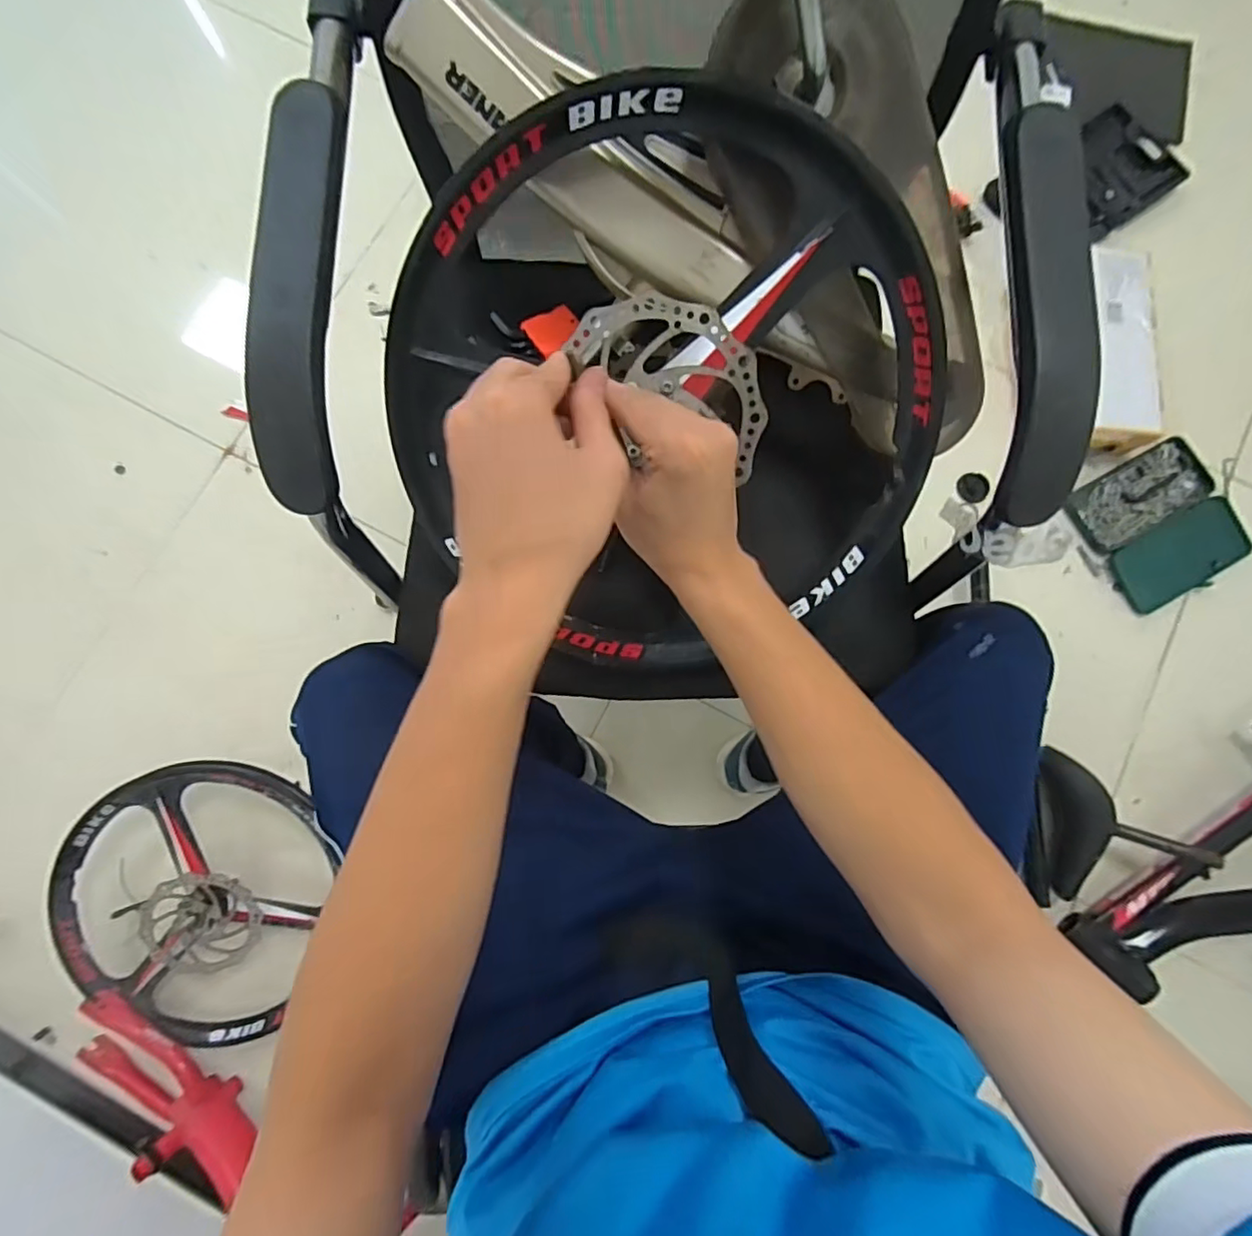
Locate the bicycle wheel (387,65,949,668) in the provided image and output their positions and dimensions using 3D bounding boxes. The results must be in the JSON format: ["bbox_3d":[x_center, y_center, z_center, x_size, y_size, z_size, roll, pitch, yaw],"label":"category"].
[{"bbox_3d":[0.030,-0.162,0.431,0.373,0.062,0.387,2,110,5],"label":"bicycle wheel"}]

